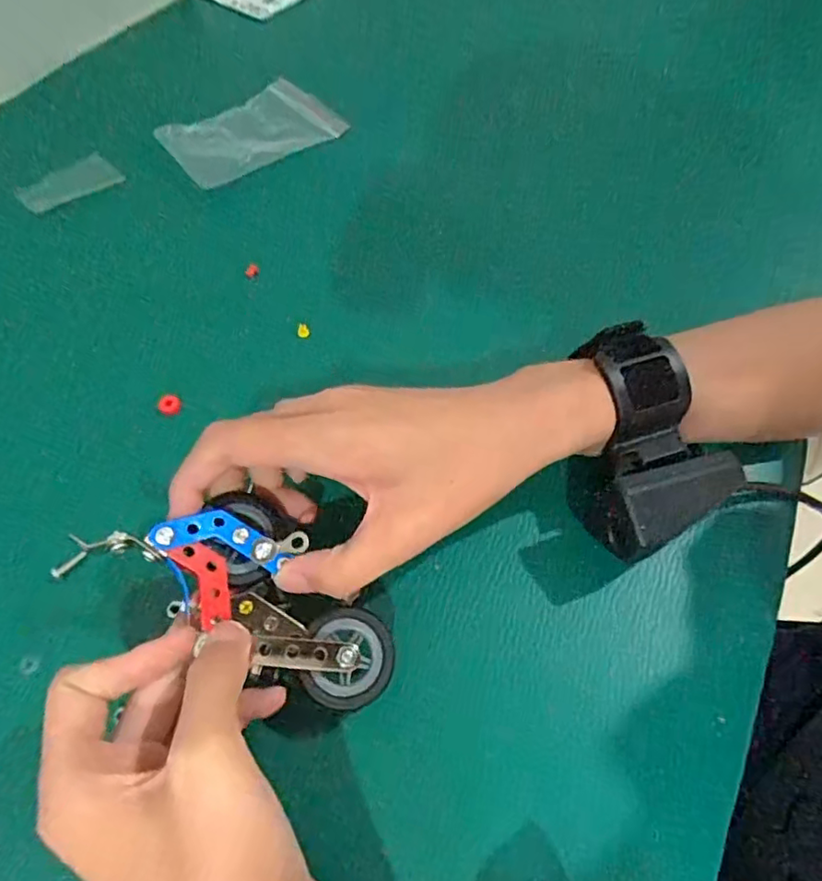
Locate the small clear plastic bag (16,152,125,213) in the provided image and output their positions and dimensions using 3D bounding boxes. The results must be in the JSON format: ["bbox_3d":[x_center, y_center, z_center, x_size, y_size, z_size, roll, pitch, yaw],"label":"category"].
[{"bbox_3d":[-0.233,-0.174,0.404,0.062,0.007,0.038,-38,66,-22],"label":"small clear plastic bag"}]

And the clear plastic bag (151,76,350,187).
[{"bbox_3d":[-0.114,-0.220,0.425,0.113,0.014,0.076,-38,66,-22],"label":"clear plastic bag"}]

